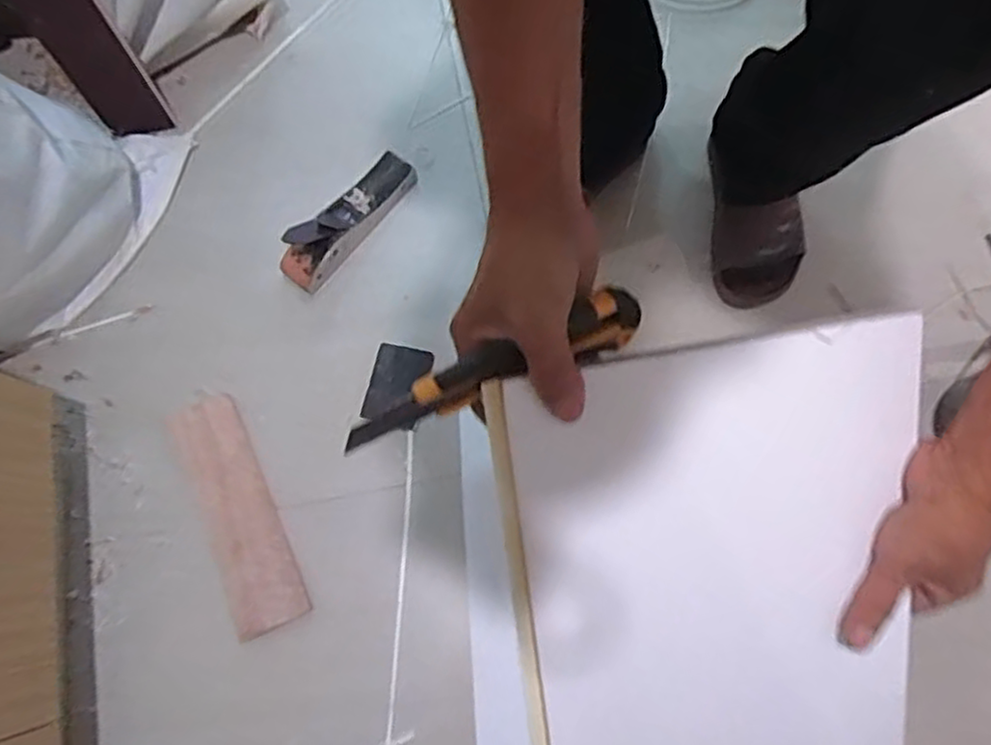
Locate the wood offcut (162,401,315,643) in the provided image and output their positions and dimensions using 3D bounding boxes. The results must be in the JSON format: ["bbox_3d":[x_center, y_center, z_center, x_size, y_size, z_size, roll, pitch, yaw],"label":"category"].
[{"bbox_3d":[-0.294,0.157,0.813,0.079,0.010,0.269,-24,75,-5],"label":"wood offcut"}]

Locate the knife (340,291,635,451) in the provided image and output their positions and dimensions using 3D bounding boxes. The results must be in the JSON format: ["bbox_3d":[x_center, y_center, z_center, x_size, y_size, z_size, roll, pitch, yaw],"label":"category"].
[{"bbox_3d":[0.001,-0.001,0.393,0.175,0.032,0.029,-23,76,-10],"label":"knife"}]

